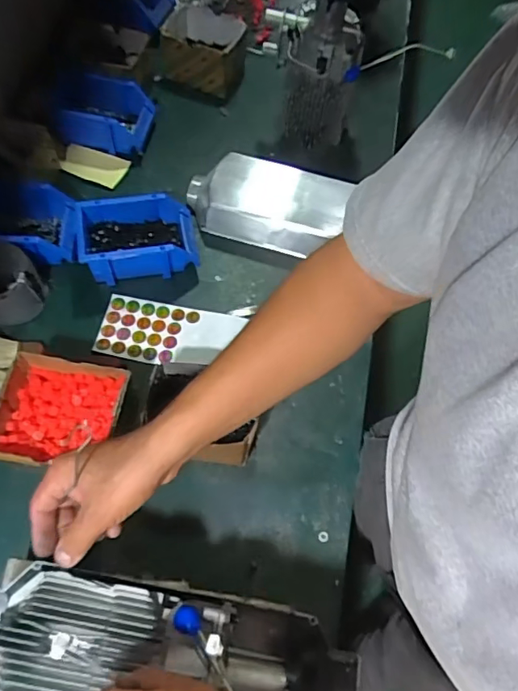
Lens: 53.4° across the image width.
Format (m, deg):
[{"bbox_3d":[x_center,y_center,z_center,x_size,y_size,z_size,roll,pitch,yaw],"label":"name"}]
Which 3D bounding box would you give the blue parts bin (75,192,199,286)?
[{"bbox_3d":[-0.195,-0.175,0.834,0.184,0.072,0.119,-9,64,-8],"label":"blue parts bin"}]

